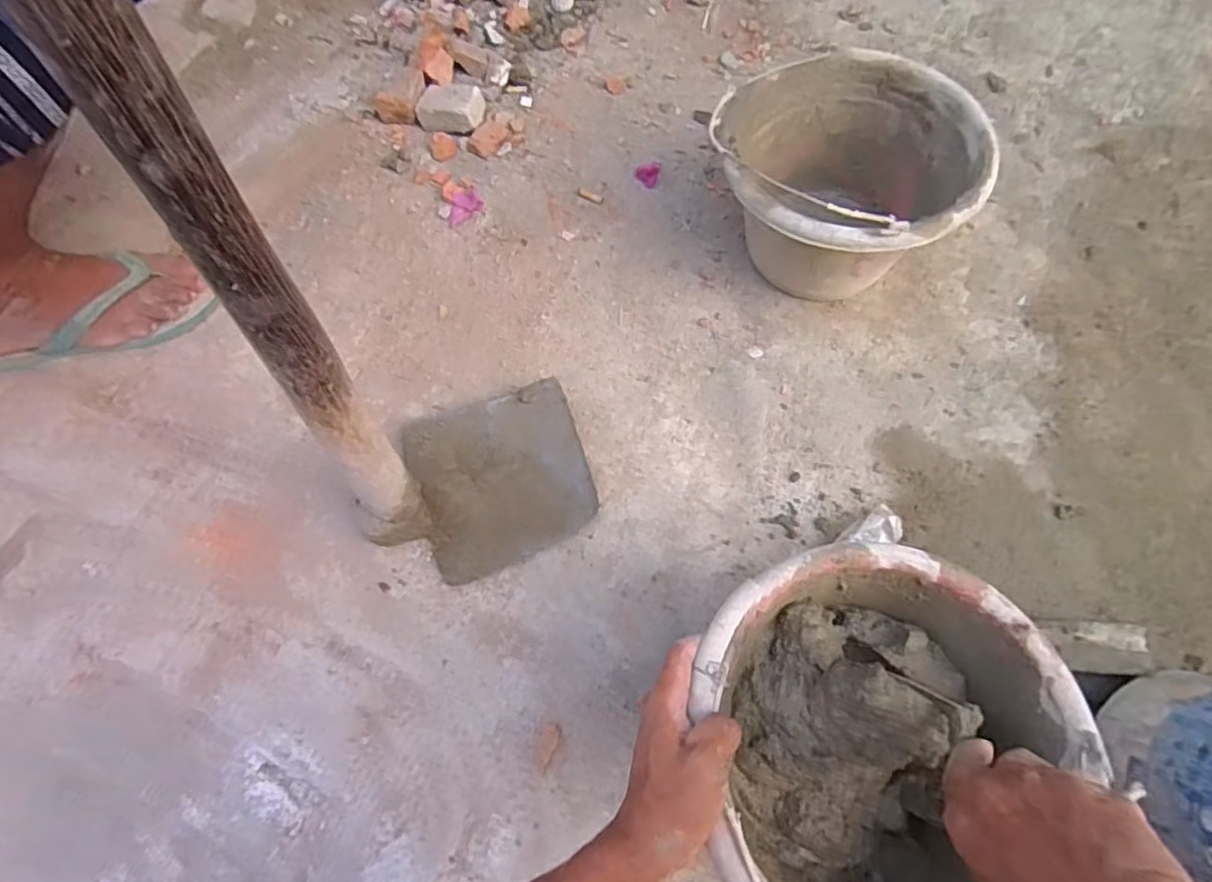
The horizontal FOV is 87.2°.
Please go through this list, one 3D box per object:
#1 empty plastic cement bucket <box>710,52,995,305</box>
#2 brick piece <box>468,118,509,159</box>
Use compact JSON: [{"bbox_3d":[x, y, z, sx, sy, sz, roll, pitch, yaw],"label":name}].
[{"bbox_3d":[0.242,-0.260,0.673,0.241,0.173,0.240,-1,68,2],"label":"empty plastic cement bucket"},{"bbox_3d":[-0.150,-0.388,0.814,0.035,0.010,0.056,31,72,14],"label":"brick piece"}]

